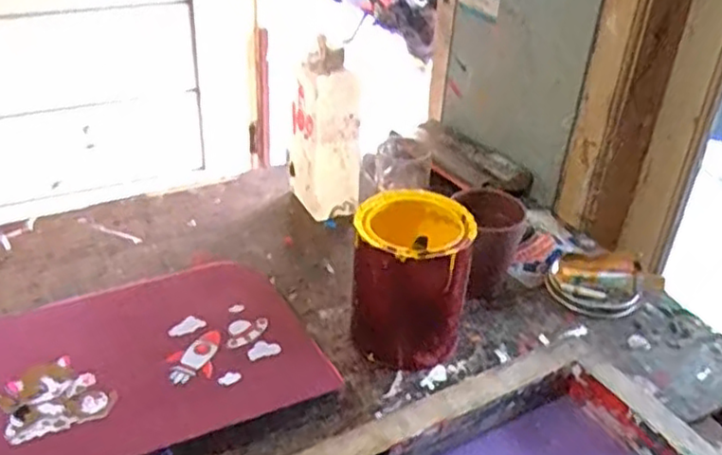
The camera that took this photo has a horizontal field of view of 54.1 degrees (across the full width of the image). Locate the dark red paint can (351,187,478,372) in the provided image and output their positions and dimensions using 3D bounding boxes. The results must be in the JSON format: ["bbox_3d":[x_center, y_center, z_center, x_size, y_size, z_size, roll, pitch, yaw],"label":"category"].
[{"bbox_3d":[0.049,0.047,0.692,0.107,0.137,0.106,3,32,-2],"label":"dark red paint can"}]

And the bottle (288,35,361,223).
[{"bbox_3d":[-0.046,-0.122,0.893,0.093,0.224,0.068,11,34,10],"label":"bottle"}]

